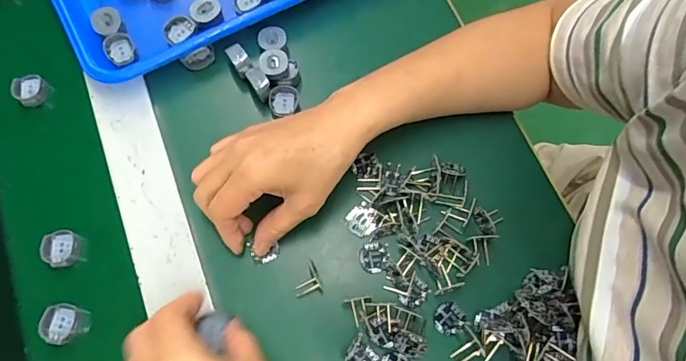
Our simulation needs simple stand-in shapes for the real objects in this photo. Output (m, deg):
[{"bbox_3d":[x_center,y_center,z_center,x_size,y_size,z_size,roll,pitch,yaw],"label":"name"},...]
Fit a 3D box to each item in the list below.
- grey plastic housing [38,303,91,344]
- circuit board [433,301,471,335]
[{"bbox_3d":[-0.216,0.114,0.375,0.026,0.034,0.028,0,72,-1],"label":"grey plastic housing"},{"bbox_3d":[0.082,0.106,0.363,0.025,0.007,0.023,-24,74,-8],"label":"circuit board"}]

